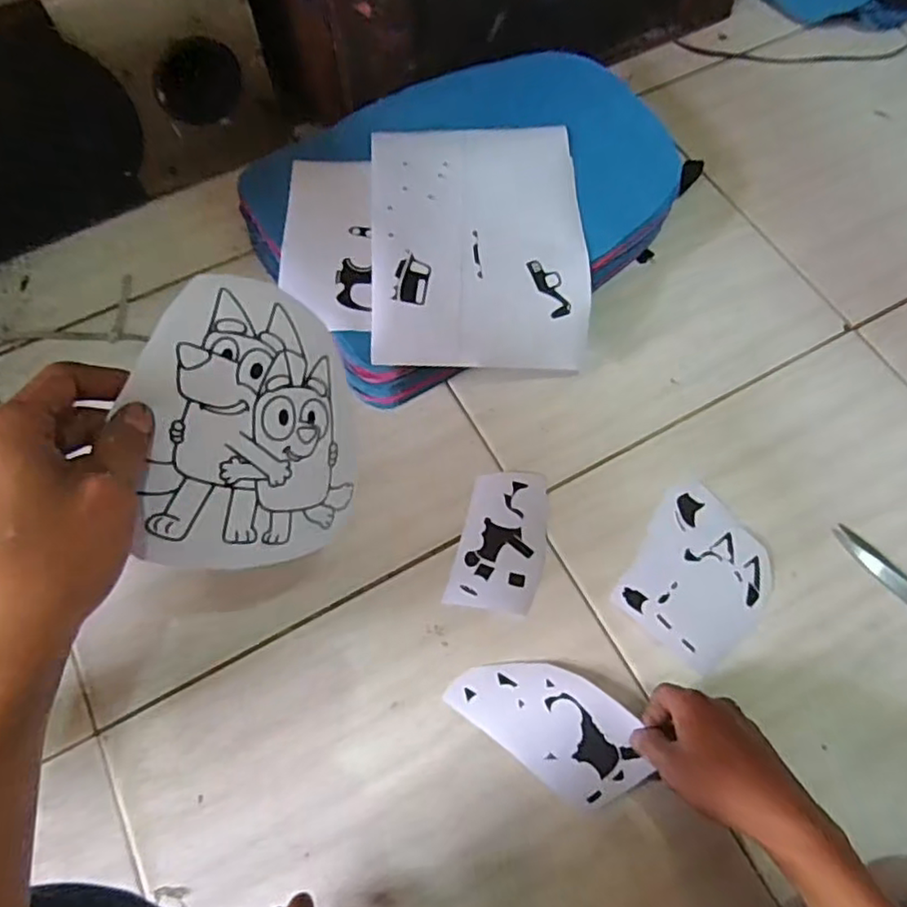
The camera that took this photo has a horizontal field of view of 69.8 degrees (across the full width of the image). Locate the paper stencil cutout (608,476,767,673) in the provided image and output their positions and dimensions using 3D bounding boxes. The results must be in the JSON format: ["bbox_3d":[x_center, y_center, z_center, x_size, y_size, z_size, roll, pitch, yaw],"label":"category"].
[{"bbox_3d":[0.210,0.103,0.564,0.115,0.005,0.137,42,70,17],"label":"paper stencil cutout"}]

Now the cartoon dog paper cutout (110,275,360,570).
[{"bbox_3d":[-0.109,-0.016,0.368,0.134,0.016,0.156,-10,102,-42],"label":"cartoon dog paper cutout"}]

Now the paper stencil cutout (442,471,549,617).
[{"bbox_3d":[0.045,0.074,0.576,0.074,0.004,0.131,13,67,5],"label":"paper stencil cutout"}]

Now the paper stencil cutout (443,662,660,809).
[{"bbox_3d":[0.078,0.210,0.516,0.149,0.011,0.077,34,71,14],"label":"paper stencil cutout"}]

